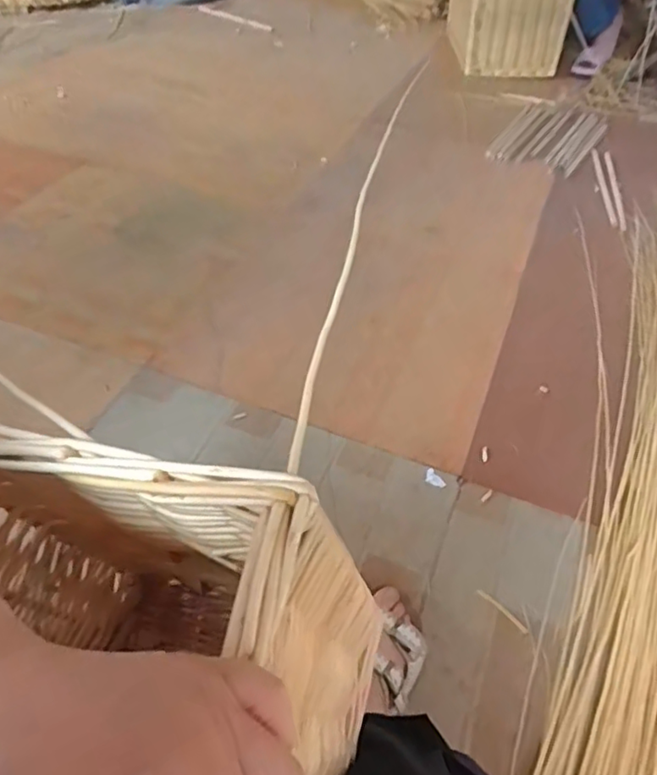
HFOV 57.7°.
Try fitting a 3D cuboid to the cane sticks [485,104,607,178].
[{"bbox_3d":[0.648,-0.736,1.730,0.249,0.026,0.453,24,50,18],"label":"cane sticks"}]

